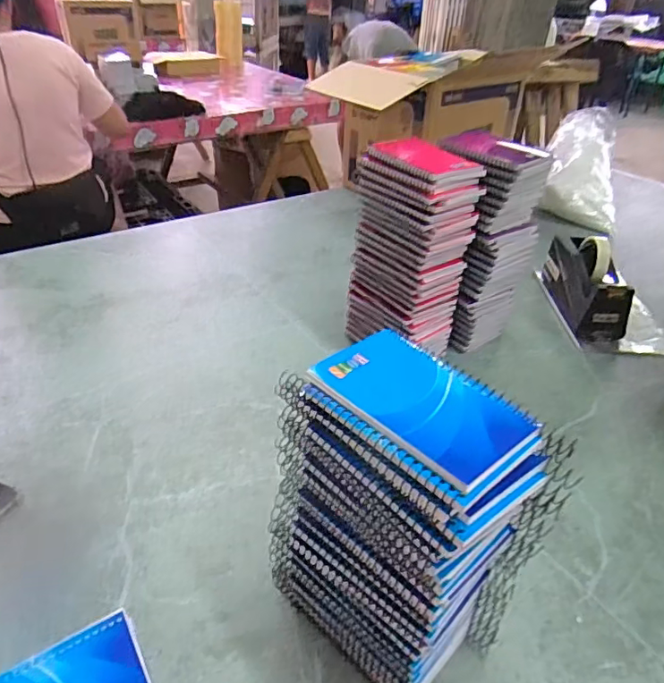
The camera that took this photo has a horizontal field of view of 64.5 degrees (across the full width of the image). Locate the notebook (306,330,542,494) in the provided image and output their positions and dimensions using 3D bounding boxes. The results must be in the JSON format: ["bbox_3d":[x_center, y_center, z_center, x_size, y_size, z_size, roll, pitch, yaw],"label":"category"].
[{"bbox_3d":[0.058,0.035,0.336,0.085,0.006,0.131,-28,45,-36],"label":"notebook"}]

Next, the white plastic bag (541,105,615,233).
[{"bbox_3d":[0.643,-0.469,1.344,0.162,0.064,0.511,13,52,16],"label":"white plastic bag"}]

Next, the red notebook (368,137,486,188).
[{"bbox_3d":[0.114,-0.225,0.646,0.085,0.013,0.121,-29,54,-29],"label":"red notebook"}]

